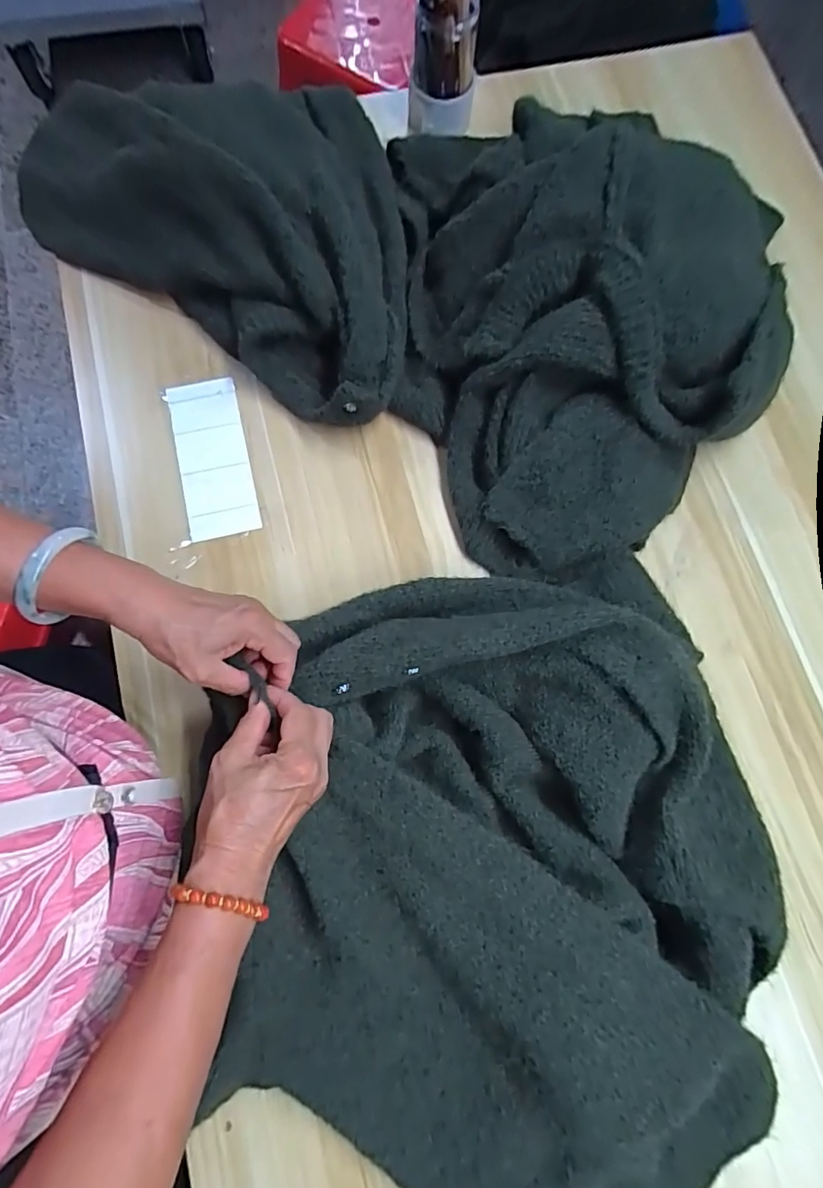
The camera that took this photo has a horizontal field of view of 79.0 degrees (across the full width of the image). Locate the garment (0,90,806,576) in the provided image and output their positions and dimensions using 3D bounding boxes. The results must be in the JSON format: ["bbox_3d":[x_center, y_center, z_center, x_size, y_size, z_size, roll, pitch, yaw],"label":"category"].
[{"bbox_3d":[-0.023,-0.387,0.549,0.831,0.152,0.416,37,80,7],"label":"garment"}]

